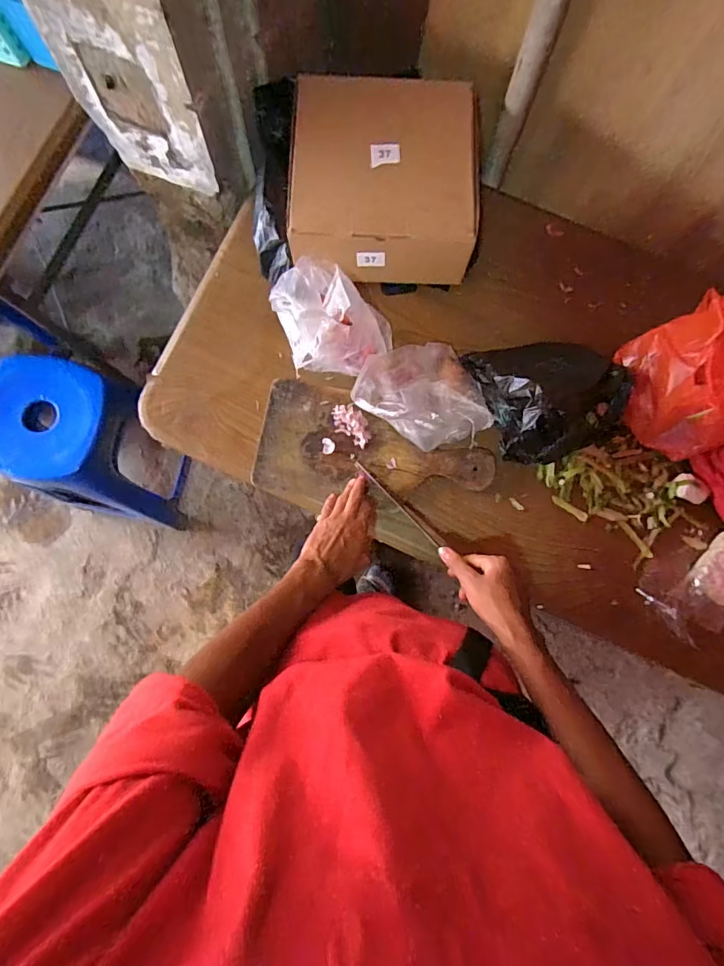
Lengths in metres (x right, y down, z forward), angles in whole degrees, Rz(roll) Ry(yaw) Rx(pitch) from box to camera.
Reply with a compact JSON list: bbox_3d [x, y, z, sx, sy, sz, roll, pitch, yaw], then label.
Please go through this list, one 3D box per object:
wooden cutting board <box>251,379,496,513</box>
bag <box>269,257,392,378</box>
[{"bbox_3d":[0.019,-0.039,0.700,0.340,0.030,0.171,13,81,-1],"label":"wooden cutting board"},{"bbox_3d":[-0.036,-0.234,0.658,0.166,0.147,0.124,-6,82,-4],"label":"bag"}]

